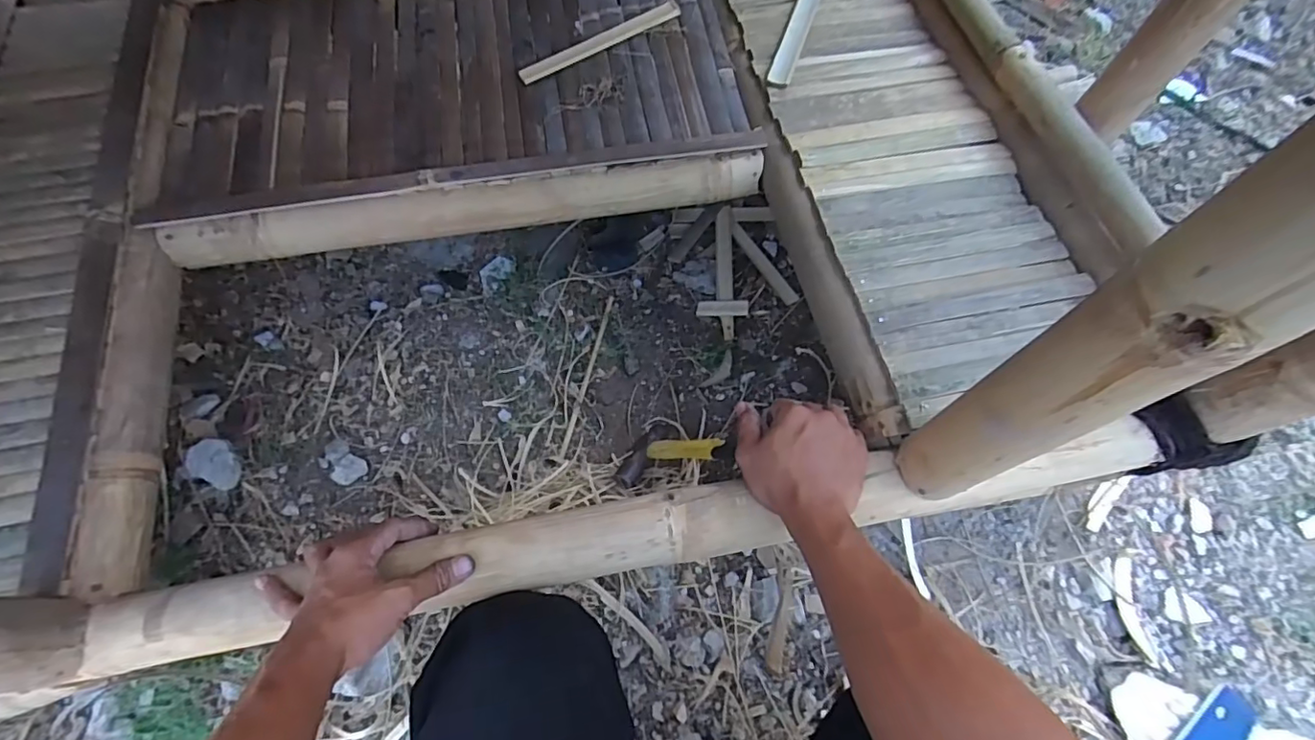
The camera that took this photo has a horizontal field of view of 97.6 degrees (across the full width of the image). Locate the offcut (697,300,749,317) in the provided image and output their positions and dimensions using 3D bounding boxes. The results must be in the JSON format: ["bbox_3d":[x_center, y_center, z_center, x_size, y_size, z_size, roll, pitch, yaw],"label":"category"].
[{"bbox_3d":[0.096,-0.091,0.851,0.076,0.008,0.026,0,67,18],"label":"offcut"}]

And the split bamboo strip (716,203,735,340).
[{"bbox_3d":[0.103,-0.151,0.882,0.027,0.010,0.226,-4,69,17],"label":"split bamboo strip"}]

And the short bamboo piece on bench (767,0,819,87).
[{"bbox_3d":[0.191,-0.467,0.770,0.027,0.014,0.252,18,69,7],"label":"short bamboo piece on bench"}]

